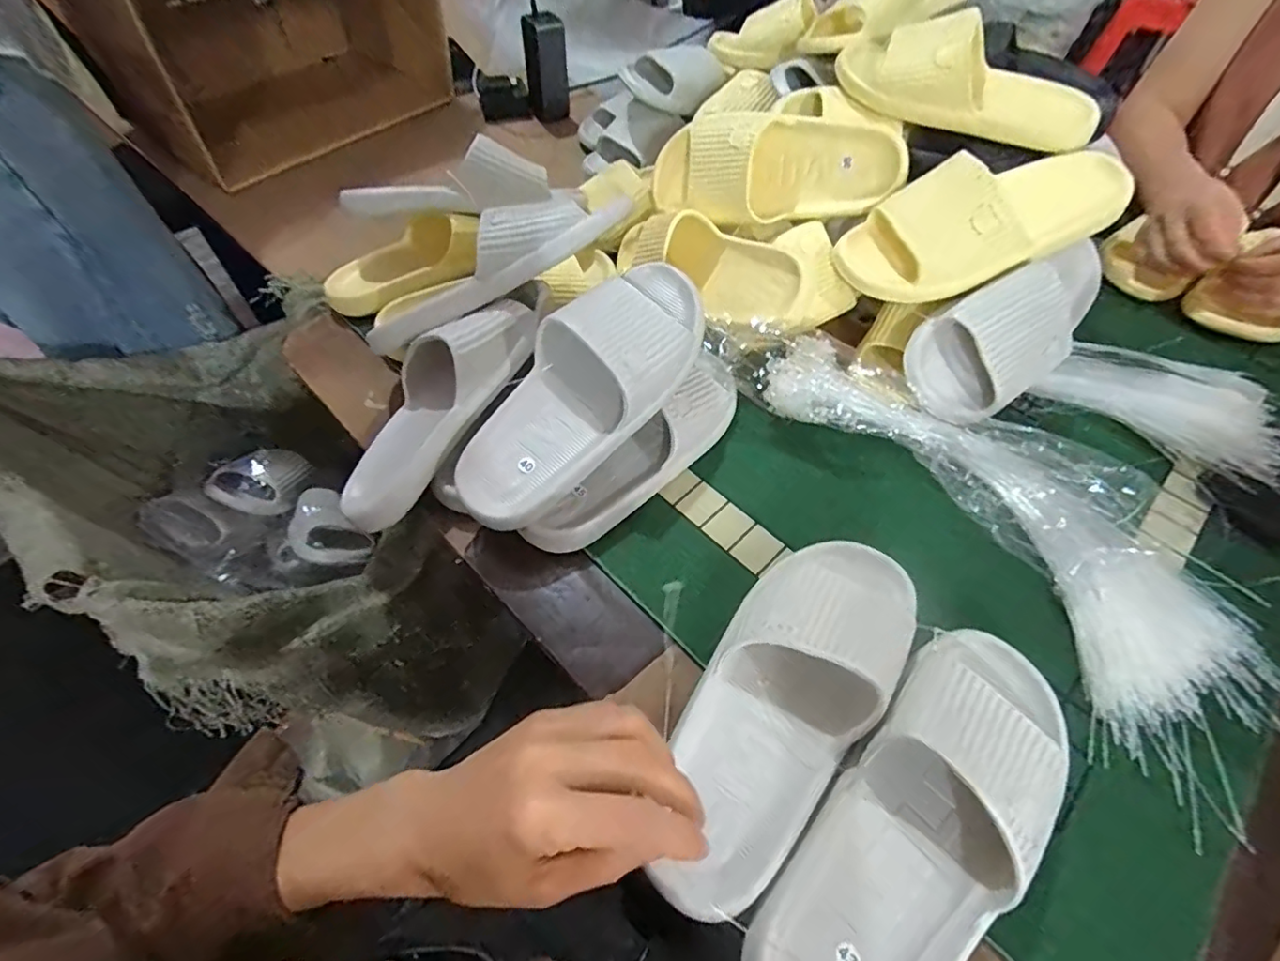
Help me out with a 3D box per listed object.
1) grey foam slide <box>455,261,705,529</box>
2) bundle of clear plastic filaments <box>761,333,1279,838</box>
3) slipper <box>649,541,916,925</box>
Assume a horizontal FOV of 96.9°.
[{"bbox_3d":[-0.040,-0.071,0.454,0.101,0.080,0.261,38,80,7],"label":"grey foam slide"},{"bbox_3d":[0.294,0.018,0.451,0.173,0.065,0.427,-29,60,-19],"label":"bundle of clear plastic filaments"},{"bbox_3d":[0.096,0.140,0.367,0.104,0.066,0.257,29,68,19],"label":"slipper"}]

